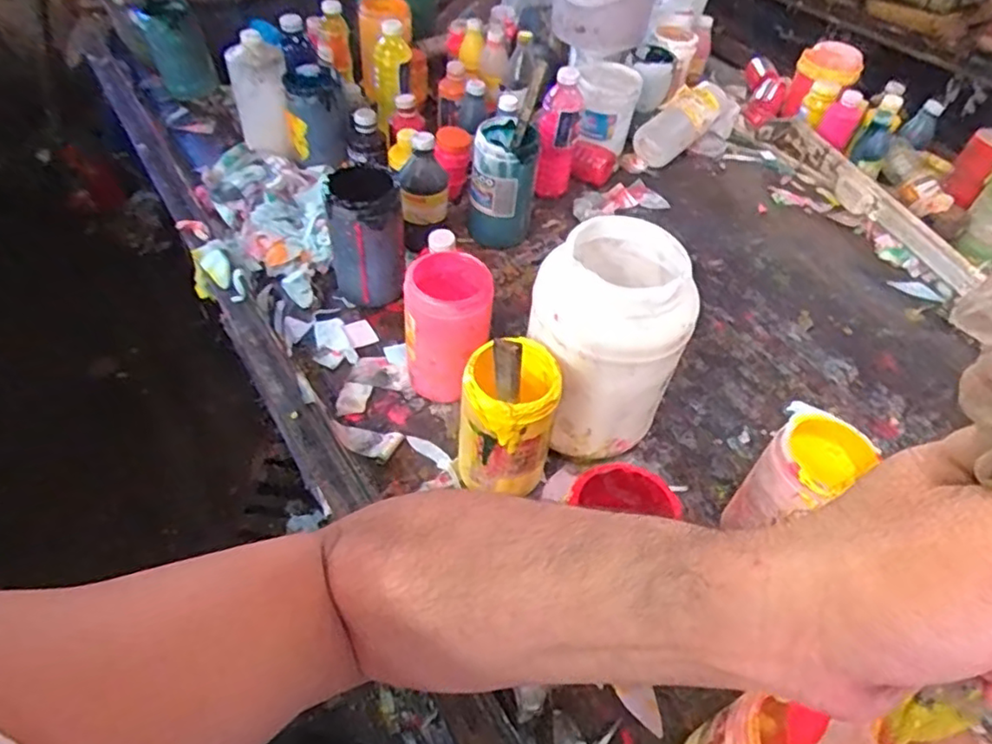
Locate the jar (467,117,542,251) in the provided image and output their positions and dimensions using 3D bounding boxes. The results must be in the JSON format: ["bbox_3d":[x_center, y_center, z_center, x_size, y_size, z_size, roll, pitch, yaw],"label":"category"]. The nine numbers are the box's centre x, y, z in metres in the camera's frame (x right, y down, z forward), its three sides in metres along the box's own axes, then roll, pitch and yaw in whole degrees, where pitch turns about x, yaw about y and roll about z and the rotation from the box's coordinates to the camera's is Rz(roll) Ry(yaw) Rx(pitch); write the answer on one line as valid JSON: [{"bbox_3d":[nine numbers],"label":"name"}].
[{"bbox_3d":[0.011,-0.276,0.939,0.095,0.161,0.090,2,49,-3],"label":"jar"}]

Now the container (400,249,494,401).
[{"bbox_3d":[-0.057,-0.050,0.735,0.092,0.156,0.093,2,49,-3],"label":"container"}]

